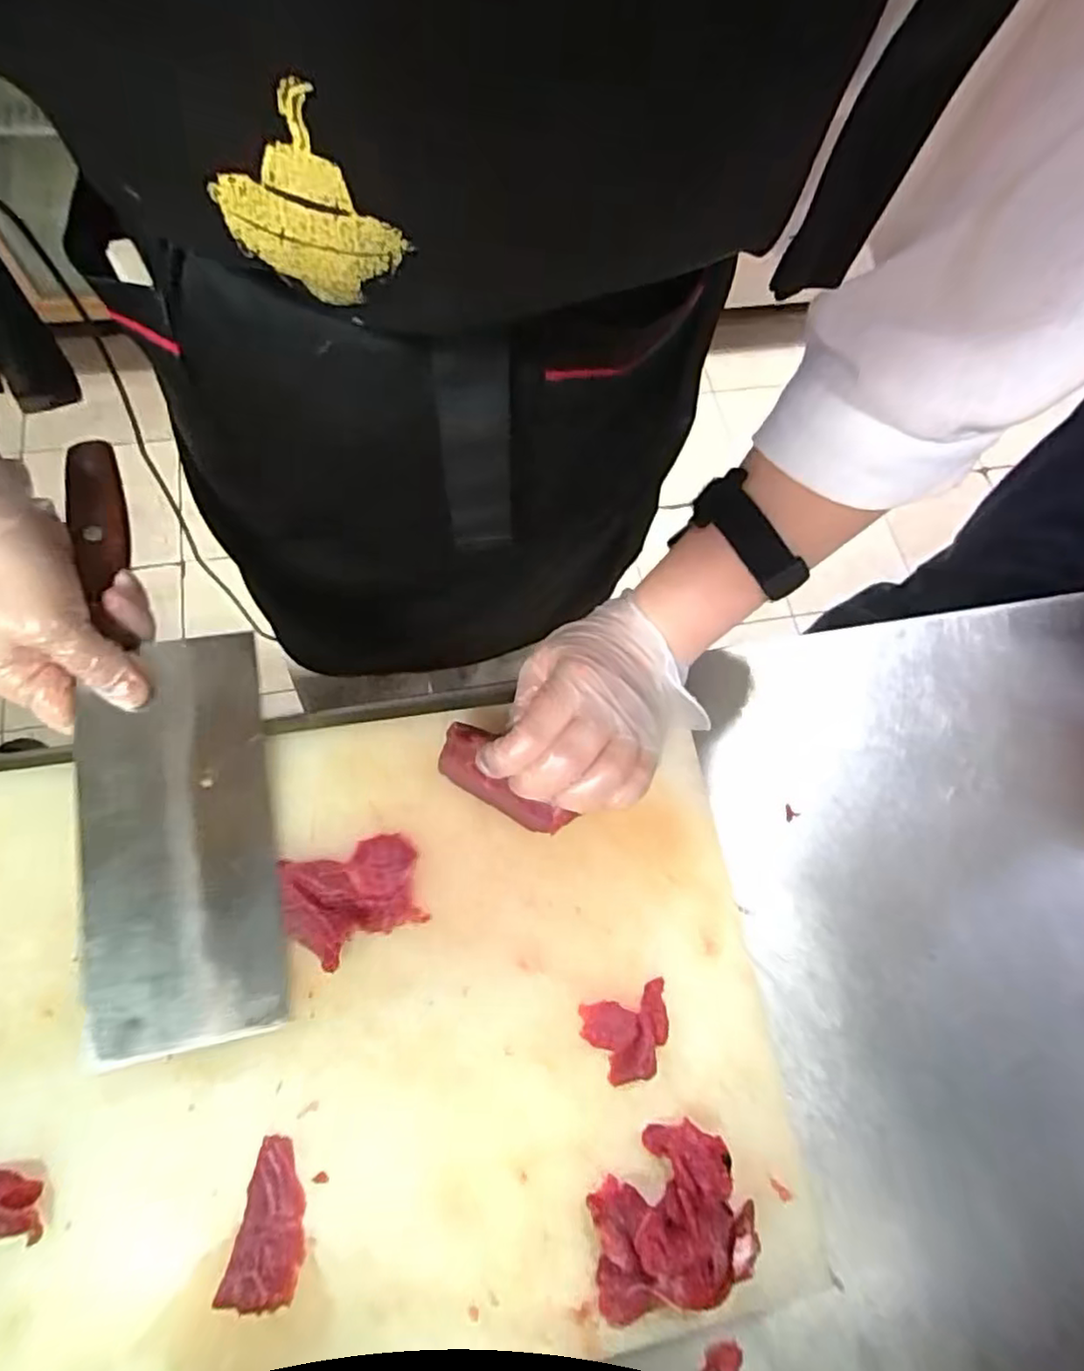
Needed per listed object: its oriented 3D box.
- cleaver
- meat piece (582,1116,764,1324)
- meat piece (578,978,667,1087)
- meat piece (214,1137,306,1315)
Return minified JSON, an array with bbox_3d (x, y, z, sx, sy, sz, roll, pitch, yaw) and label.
[{"bbox_3d":[-0.197,0.020,0.343,0.090,0.022,0.309,-13,77,-7],"label":"cleaver"},{"bbox_3d":[0.057,0.238,0.295,0.071,0.018,0.064,-11,70,-7],"label":"meat piece"},{"bbox_3d":[0.044,0.172,0.324,0.043,0.011,0.038,-15,71,-8],"label":"meat piece"},{"bbox_3d":[-0.116,0.232,0.285,0.029,0.008,0.058,8,69,0],"label":"meat piece"}]

